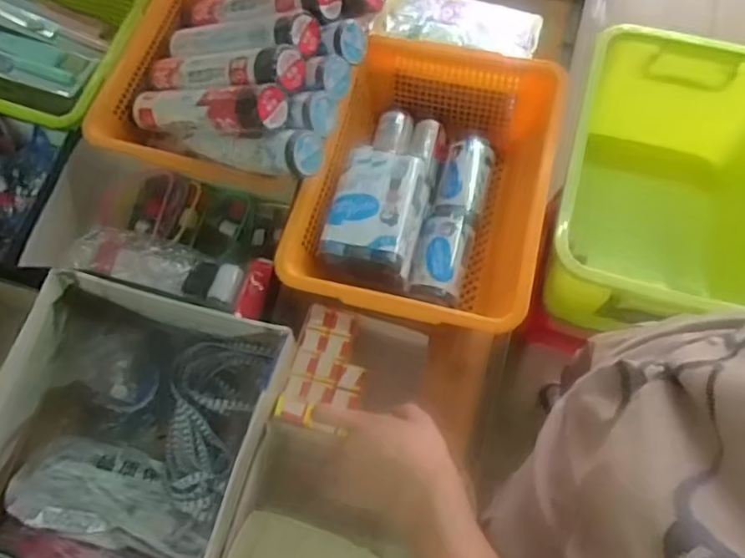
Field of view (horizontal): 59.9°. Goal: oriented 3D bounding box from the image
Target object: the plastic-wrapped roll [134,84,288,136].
[{"bbox_3d":[-0.205,-0.204,0.782,0.233,0.048,0.054,9,66,33],"label":"plastic-wrapped roll"}]

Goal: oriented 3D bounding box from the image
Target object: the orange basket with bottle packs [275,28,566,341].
[{"bbox_3d":[0.063,-0.111,0.815,0.256,0.119,0.357,13,69,8],"label":"orange basket with bottle packs"}]

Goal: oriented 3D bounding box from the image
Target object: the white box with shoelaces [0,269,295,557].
[{"bbox_3d":[-0.272,0.191,0.705,0.290,0.115,0.330,14,69,8],"label":"white box with shoelaces"}]

